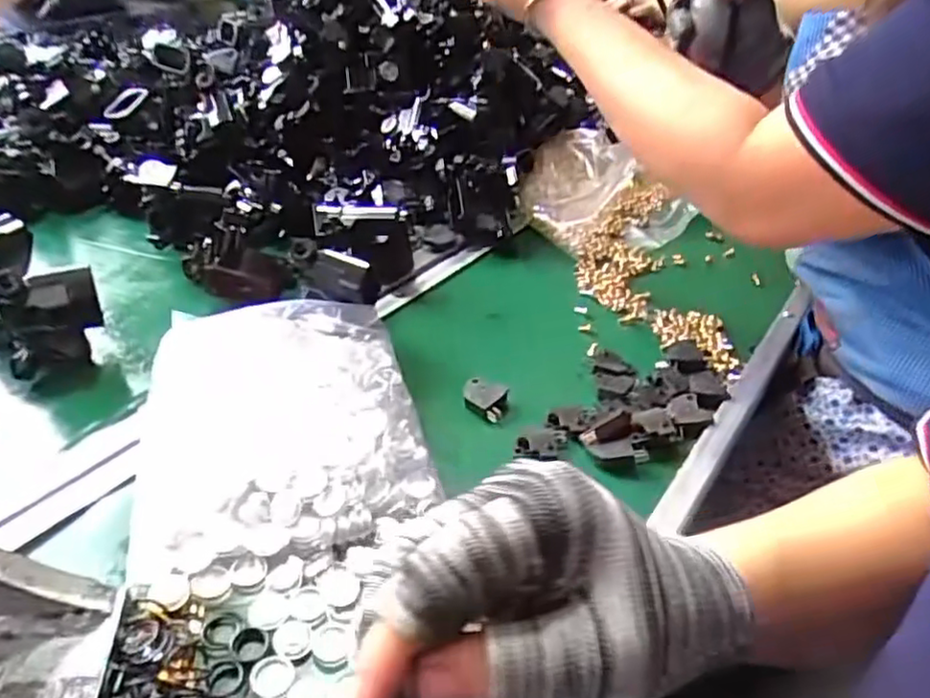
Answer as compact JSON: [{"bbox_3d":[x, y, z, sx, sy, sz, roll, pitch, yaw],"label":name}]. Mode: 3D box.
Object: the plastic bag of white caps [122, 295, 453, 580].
[{"bbox_3d":[-0.110,0.035,0.404,0.161,0.036,0.185,-7,39,-14],"label":"plastic bag of white caps"}]

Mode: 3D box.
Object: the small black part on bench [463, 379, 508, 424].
[{"bbox_3d":[0.013,0.033,0.455,0.033,0.010,0.026,20,40,20],"label":"small black part on bench"}]

